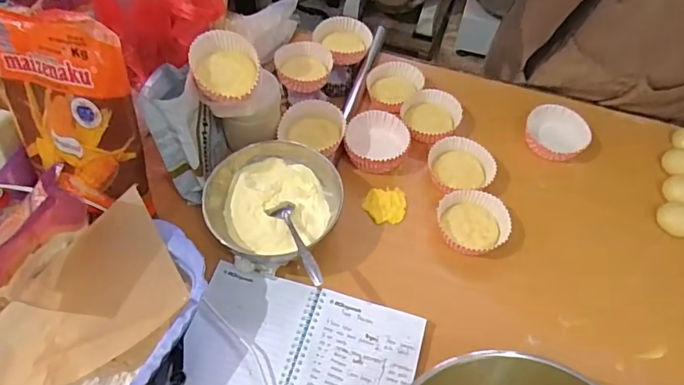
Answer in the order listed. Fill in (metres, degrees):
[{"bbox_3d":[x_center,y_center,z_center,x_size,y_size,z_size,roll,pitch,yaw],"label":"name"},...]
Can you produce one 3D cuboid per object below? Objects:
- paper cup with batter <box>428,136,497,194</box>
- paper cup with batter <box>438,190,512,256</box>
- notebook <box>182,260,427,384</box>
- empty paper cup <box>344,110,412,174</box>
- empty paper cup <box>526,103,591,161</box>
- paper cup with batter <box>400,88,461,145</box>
[{"bbox_3d":[0.173,-0.040,0.699,0.091,0.030,0.086,0,55,0],"label":"paper cup with batter"},{"bbox_3d":[0.176,0.039,0.645,0.087,0.031,0.083,0,55,0],"label":"paper cup with batter"},{"bbox_3d":[-0.057,0.201,0.532,0.258,0.011,0.206,14,56,9],"label":"notebook"},{"bbox_3d":[0.052,-0.075,0.714,0.094,0.039,0.091,0,55,0],"label":"empty paper cup"},{"bbox_3d":[0.324,-0.093,0.727,0.083,0.028,0.093,-31,61,-20],"label":"empty paper cup"},{"bbox_3d":[0.136,-0.115,0.741,0.091,0.043,0.088,0,55,0],"label":"paper cup with batter"}]

